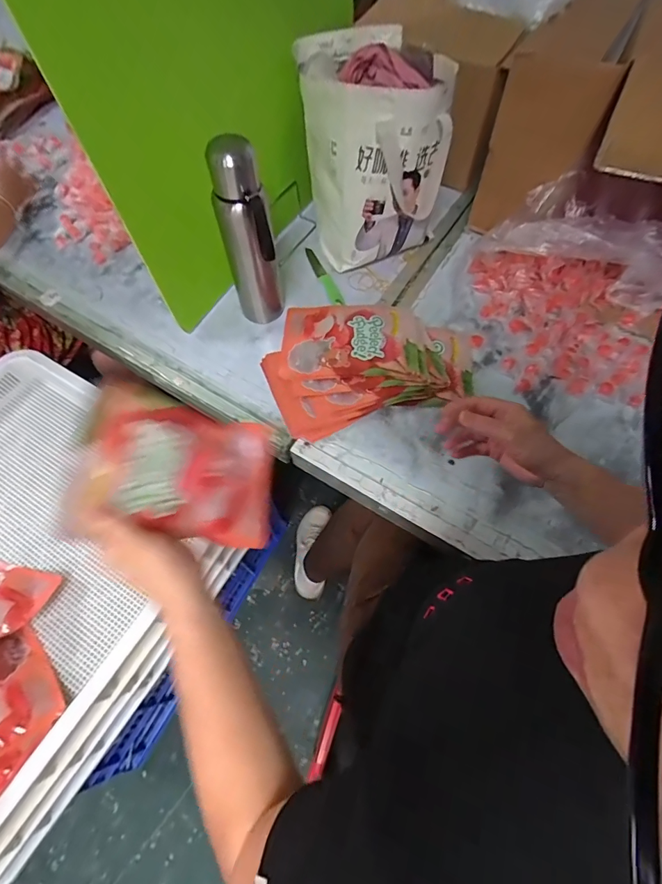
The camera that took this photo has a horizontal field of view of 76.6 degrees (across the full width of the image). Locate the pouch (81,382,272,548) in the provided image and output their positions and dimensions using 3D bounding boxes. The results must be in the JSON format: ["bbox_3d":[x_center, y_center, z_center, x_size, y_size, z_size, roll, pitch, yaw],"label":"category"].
[{"bbox_3d":[-0.153,0.030,0.469,0.033,0.211,0.145,-13,66,43],"label":"pouch"}]

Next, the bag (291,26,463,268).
[{"bbox_3d":[0.068,-0.497,0.732,0.203,0.271,0.234,-17,65,-7],"label":"bag"}]

